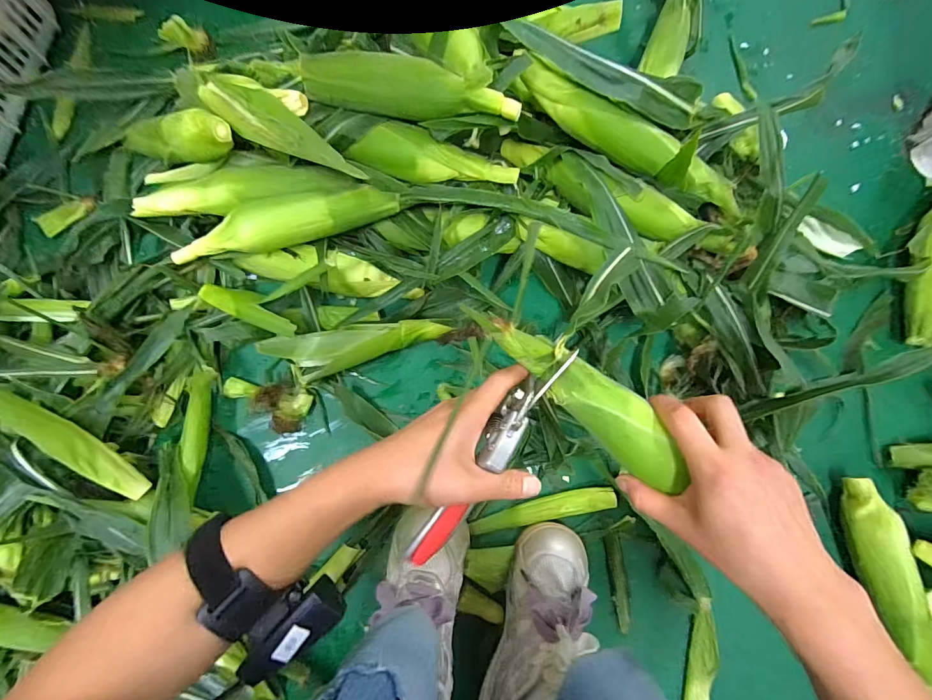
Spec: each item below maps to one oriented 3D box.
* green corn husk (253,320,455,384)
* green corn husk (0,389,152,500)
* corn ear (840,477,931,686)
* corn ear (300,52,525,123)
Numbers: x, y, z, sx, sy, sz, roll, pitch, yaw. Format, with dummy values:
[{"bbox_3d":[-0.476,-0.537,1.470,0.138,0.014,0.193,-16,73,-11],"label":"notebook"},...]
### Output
[{"bbox_3d":[-0.139,0.000,0.529,0.233,0.044,0.057,-8,82,-3],"label":"green corn husk"},{"bbox_3d":[-0.444,0.084,0.434,0.231,0.037,0.041,40,83,-13],"label":"green corn husk"},{"bbox_3d":[0.504,0.273,0.496,0.045,0.048,0.234,-13,82,-3],"label":"corn ear"},{"bbox_3d":[-0.068,-0.283,0.457,0.253,0.055,0.047,15,82,1],"label":"corn ear"}]

